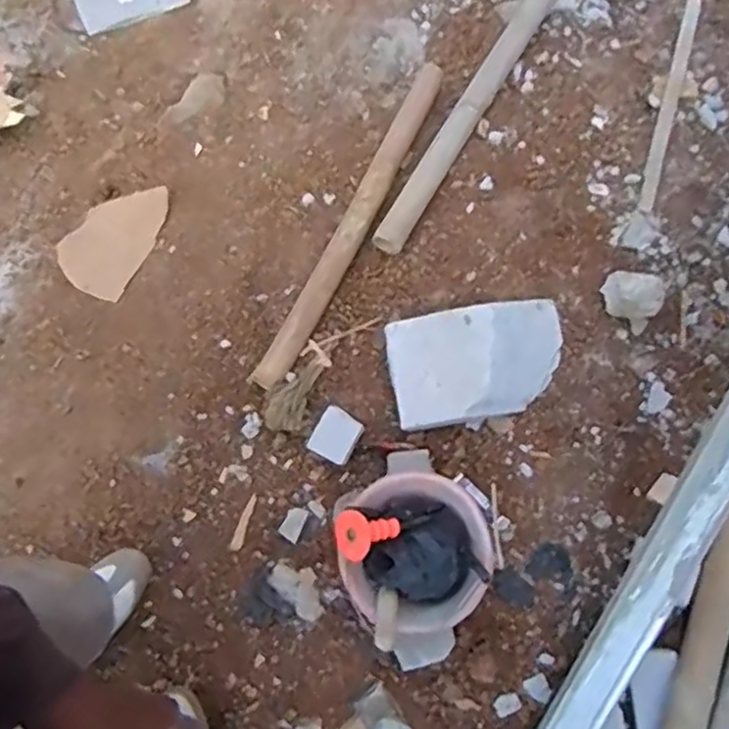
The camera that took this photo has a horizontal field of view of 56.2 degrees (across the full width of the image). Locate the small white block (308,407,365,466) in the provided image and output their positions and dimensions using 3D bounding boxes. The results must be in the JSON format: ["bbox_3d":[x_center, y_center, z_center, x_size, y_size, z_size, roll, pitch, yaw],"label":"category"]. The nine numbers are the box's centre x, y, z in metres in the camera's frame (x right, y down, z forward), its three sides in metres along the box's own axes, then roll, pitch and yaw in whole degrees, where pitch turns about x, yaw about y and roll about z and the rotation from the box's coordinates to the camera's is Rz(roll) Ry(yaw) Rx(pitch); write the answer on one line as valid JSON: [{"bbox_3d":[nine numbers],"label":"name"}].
[{"bbox_3d":[-0.052,0.137,1.290,0.080,0.043,0.092,30,76,8],"label":"small white block"}]

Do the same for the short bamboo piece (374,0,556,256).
[{"bbox_3d":[0.231,-0.564,1.464,0.071,0.048,0.771,30,74,7],"label":"short bamboo piece"}]

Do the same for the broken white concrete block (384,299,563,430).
[{"bbox_3d":[0.214,-0.004,1.292,0.336,0.089,0.208,-9,73,-4],"label":"broken white concrete block"}]

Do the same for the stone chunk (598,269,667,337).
[{"bbox_3d":[0.517,-0.128,1.329,0.117,0.107,0.076,29,76,8],"label":"stone chunk"}]

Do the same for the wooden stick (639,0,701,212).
[{"bbox_3d":[0.690,-0.605,1.527,0.032,0.012,0.612,19,75,5],"label":"wooden stick"}]

